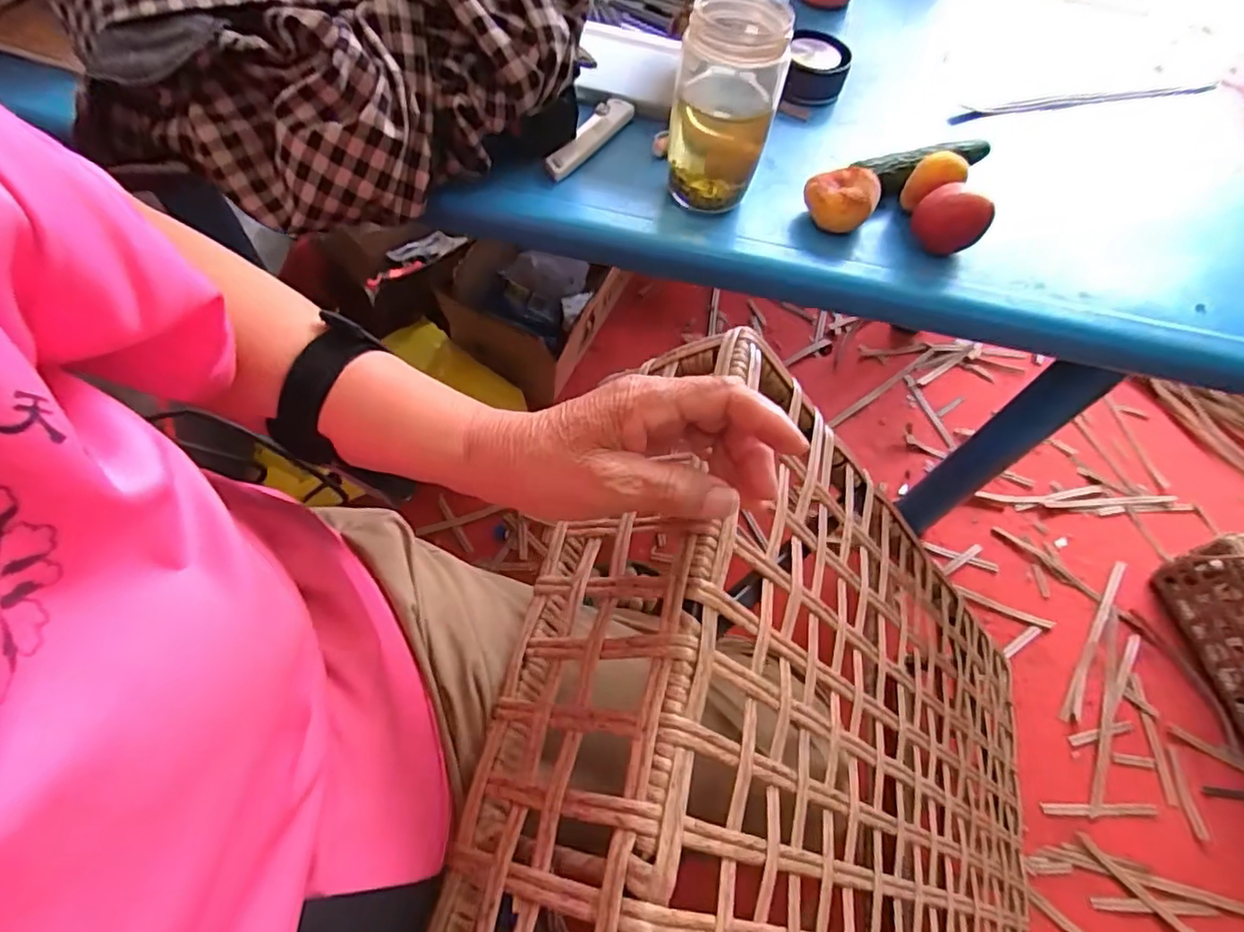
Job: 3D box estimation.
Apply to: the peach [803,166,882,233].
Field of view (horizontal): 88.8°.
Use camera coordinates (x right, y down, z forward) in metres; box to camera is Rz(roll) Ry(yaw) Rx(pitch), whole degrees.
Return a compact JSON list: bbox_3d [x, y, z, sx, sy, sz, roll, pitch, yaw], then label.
[{"bbox_3d":[0.178,-0.217,0.521,0.055,0.043,0.055,22,61,9],"label":"peach"}]

